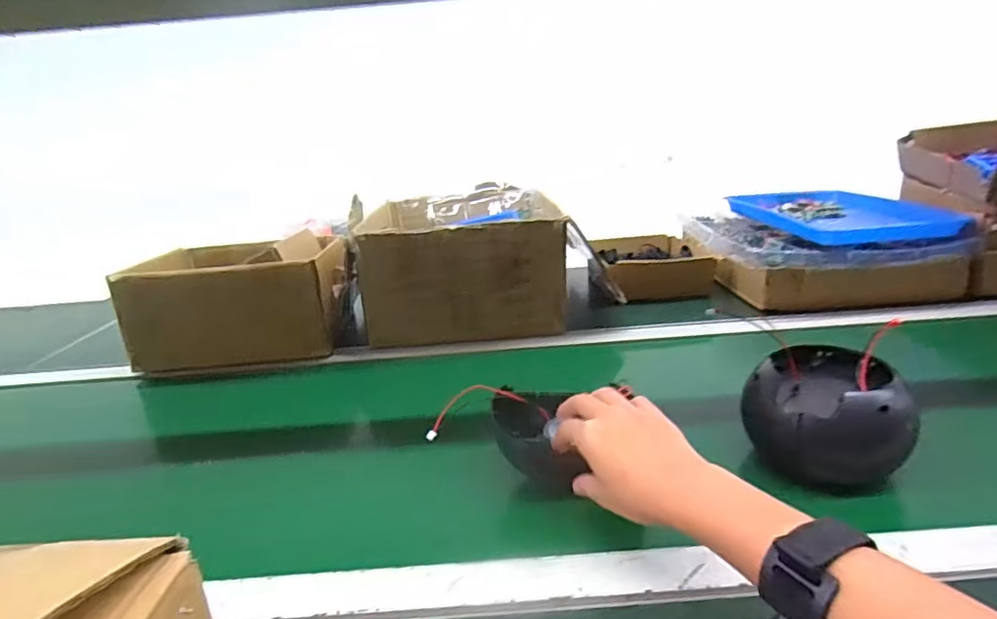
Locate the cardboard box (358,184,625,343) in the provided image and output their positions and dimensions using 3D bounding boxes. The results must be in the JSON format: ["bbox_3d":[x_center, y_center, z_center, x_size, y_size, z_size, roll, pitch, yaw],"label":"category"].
[{"bbox_3d":[-0.065,-0.100,0.994,0.319,0.176,0.416,-7,19,-7],"label":"cardboard box"}]

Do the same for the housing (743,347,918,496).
[{"bbox_3d":[0.293,0.092,0.502,0.121,0.090,0.137,13,26,40],"label":"housing"}]

